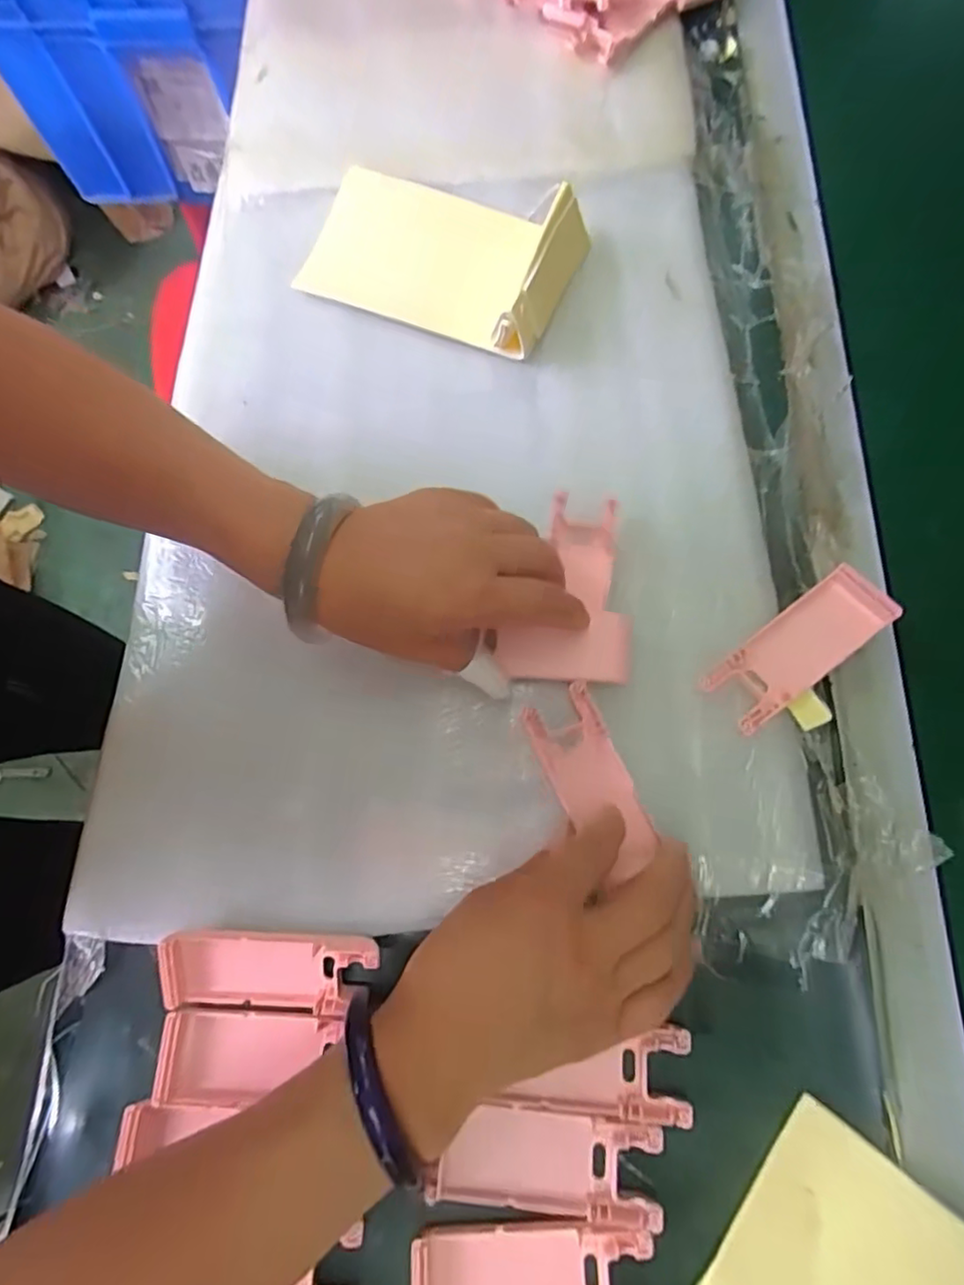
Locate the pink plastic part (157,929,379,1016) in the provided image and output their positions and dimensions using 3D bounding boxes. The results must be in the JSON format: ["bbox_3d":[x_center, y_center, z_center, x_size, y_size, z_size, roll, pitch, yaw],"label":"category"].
[{"bbox_3d":[-0.104,0.161,0.295,0.105,0.018,0.037,2,74,3],"label":"pink plastic part"}]

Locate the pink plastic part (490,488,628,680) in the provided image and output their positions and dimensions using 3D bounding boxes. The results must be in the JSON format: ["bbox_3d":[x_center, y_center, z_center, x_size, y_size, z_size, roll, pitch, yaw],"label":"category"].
[{"bbox_3d":[0.047,-0.030,0.342,0.071,0.008,0.106,3,74,3],"label":"pink plastic part"}]

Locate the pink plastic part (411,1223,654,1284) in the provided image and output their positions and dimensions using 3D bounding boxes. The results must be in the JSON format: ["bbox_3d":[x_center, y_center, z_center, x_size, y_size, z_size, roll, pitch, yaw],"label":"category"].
[{"bbox_3d":[0.022,0.282,0.264,0.104,0.008,0.041,-4,74,1],"label":"pink plastic part"}]

